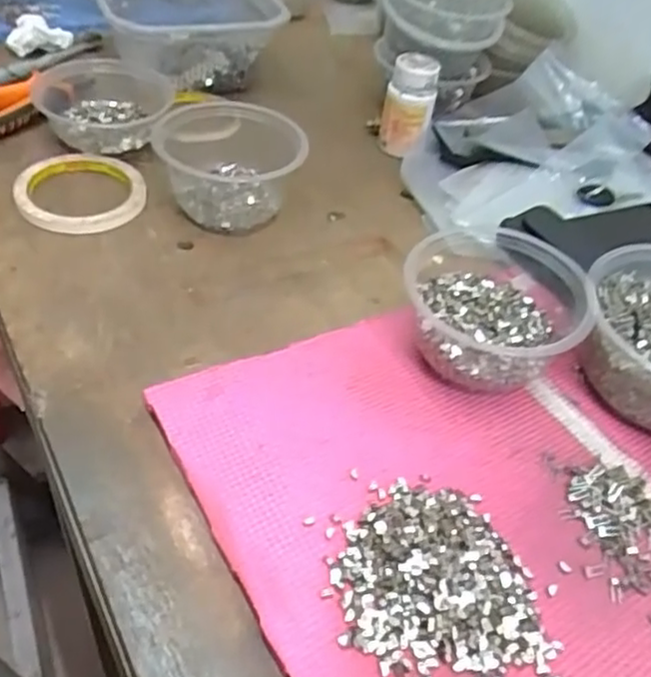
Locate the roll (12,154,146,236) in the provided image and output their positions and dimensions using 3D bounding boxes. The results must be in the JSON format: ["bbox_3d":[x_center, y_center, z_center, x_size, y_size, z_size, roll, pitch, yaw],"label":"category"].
[{"bbox_3d":[-0.193,-0.117,0.558,0.096,0.013,0.093,5,45,-5],"label":"roll"}]

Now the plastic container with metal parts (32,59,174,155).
[{"bbox_3d":[-0.198,-0.206,0.627,0.119,0.043,0.112,-2,46,-12],"label":"plastic container with metal parts"}]

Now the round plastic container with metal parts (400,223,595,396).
[{"bbox_3d":[0.109,-0.026,0.466,0.109,0.066,0.125,12,45,1],"label":"round plastic container with metal parts"}]

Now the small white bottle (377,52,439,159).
[{"bbox_3d":[0.076,-0.216,0.645,0.046,0.074,0.048,12,45,1],"label":"small white bottle"}]

